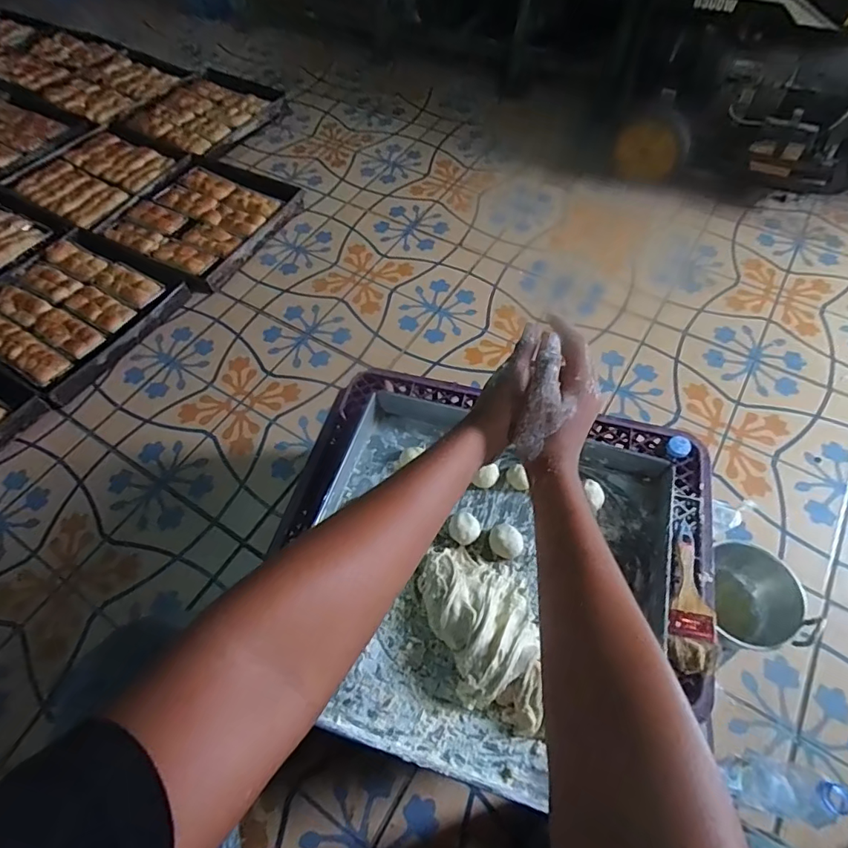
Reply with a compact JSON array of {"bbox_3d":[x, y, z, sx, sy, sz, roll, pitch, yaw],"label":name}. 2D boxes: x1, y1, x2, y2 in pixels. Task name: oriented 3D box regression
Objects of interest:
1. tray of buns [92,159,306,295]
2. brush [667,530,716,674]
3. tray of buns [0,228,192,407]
[{"bbox_3d":[-0.656,-0.641,1.484,0.435,0.050,0.493,24,63,14],"label":"tray of buns"},{"bbox_3d":[0.348,0.228,0.636,0.055,0.023,0.174,13,60,12],"label":"brush"},{"bbox_3d":[-0.948,-0.315,1.300,0.458,0.053,0.429,28,64,16],"label":"tray of buns"}]

